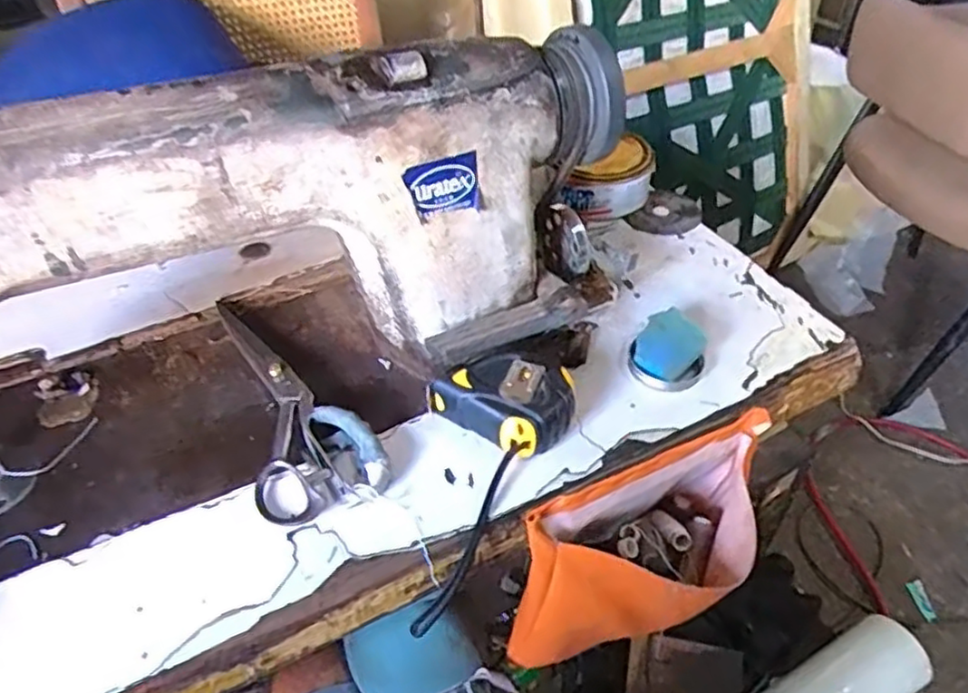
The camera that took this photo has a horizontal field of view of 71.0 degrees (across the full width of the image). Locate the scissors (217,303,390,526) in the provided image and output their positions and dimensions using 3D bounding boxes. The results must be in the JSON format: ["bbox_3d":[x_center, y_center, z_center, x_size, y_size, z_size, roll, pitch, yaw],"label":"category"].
[{"bbox_3d":[-0.146,0.032,0.491,0.078,0.024,0.229,-21,45,-20],"label":"scissors"}]

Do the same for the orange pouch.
[{"bbox_3d":[0.131,0.155,0.499,0.201,0.165,0.099,-29,48,-26],"label":"orange pouch"}]

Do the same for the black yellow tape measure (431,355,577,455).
[{"bbox_3d":[0.016,0.037,0.461,0.080,0.047,0.063,29,51,30],"label":"black yellow tape measure"}]

